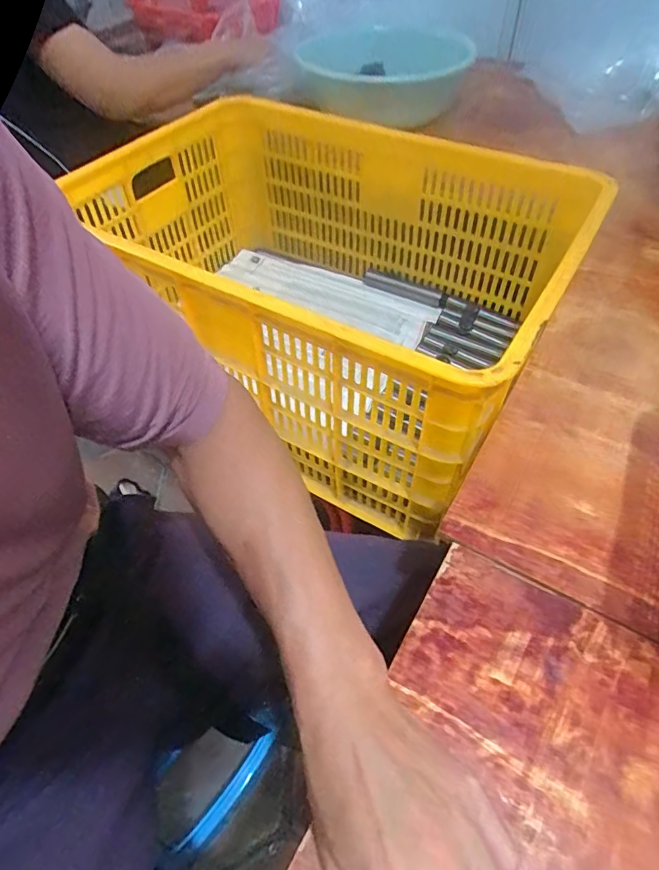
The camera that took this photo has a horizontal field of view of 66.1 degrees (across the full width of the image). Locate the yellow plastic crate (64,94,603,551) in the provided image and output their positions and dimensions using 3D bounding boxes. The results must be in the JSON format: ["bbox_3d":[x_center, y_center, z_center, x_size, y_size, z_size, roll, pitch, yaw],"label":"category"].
[{"bbox_3d":[-0.018,-0.205,0.714,0.622,0.287,0.403,26,57,21],"label":"yellow plastic crate"}]

